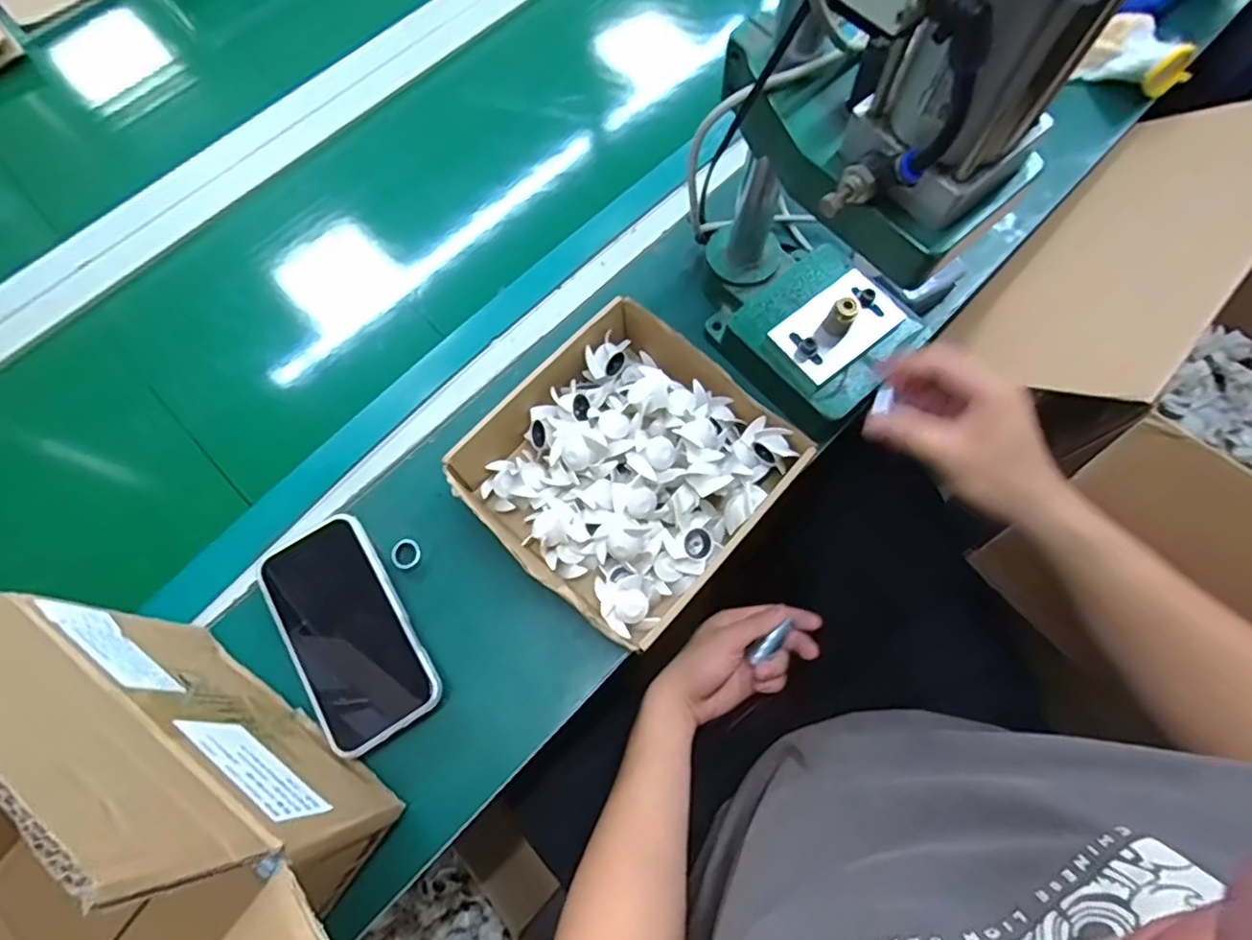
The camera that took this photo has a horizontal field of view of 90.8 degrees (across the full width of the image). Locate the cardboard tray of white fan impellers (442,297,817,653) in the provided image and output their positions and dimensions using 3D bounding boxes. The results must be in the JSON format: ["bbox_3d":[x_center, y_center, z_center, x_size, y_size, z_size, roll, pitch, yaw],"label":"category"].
[{"bbox_3d":[-0.004,-0.002,0.485,0.207,0.071,0.203,41,77,14],"label":"cardboard tray of white fan impellers"}]

